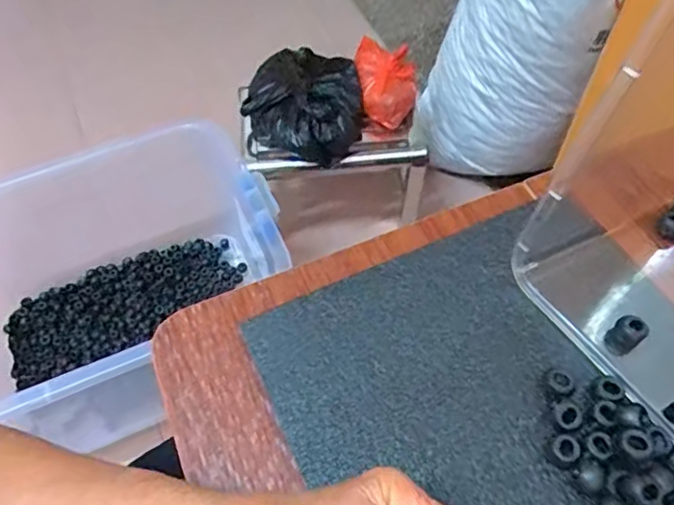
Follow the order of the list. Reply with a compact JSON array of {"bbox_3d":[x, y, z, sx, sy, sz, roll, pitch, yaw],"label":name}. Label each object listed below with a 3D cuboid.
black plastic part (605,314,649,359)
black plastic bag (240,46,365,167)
[{"bbox_3d":[0.169,0.049,0.332,0.020,0.018,0.016,-29,61,-15],"label":"black plastic part"},{"bbox_3d":[-0.054,-0.234,0.886,0.183,0.107,0.202,-6,58,-1],"label":"black plastic bag"}]

